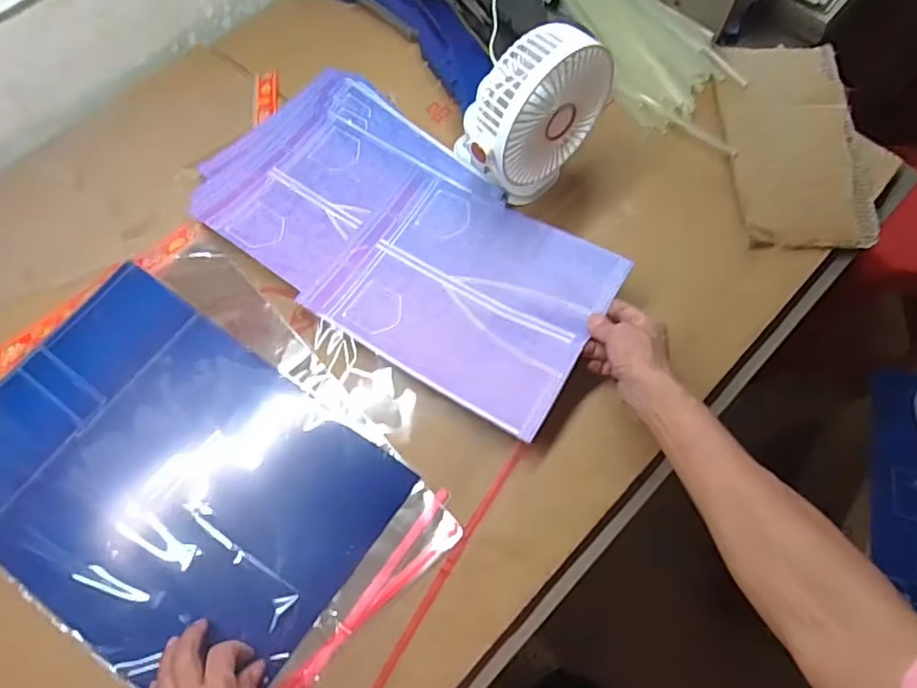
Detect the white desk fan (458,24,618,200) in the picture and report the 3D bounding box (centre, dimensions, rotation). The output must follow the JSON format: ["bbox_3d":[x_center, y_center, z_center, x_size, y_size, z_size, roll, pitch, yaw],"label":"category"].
[{"bbox_3d":[0.068,-0.234,0.604,0.150,0.186,0.090,-36,73,-12],"label":"white desk fan"}]

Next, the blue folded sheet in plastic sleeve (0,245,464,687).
[{"bbox_3d":[-0.237,0.116,0.561,0.422,0.026,0.338,35,72,10],"label":"blue folded sheet in plastic sleeve"}]

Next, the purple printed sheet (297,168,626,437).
[{"bbox_3d":[0.007,-0.061,0.609,0.272,0.034,0.209,32,73,12],"label":"purple printed sheet"}]

